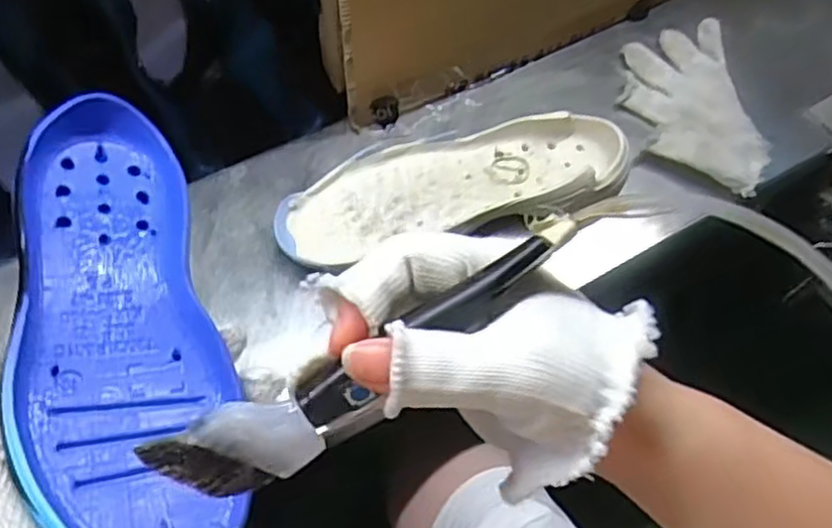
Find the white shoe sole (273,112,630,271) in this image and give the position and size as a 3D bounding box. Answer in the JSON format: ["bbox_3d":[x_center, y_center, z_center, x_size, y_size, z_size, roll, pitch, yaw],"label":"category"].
[{"bbox_3d":[0.028,-0.062,0.574,0.278,0.038,0.102,-10,61,-8],"label":"white shoe sole"}]

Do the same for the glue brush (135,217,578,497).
[{"bbox_3d":[-0.011,0.037,0.248,0.159,0.008,0.033,-28,108,-6],"label":"glue brush"}]

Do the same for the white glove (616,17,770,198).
[{"bbox_3d":[0.238,-0.137,0.638,0.102,0.034,0.188,-3,61,-4],"label":"white glove"}]

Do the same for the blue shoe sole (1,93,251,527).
[{"bbox_3d":[-0.122,0.023,0.299,0.076,0.030,0.204,-4,62,-26],"label":"blue shoe sole"}]

